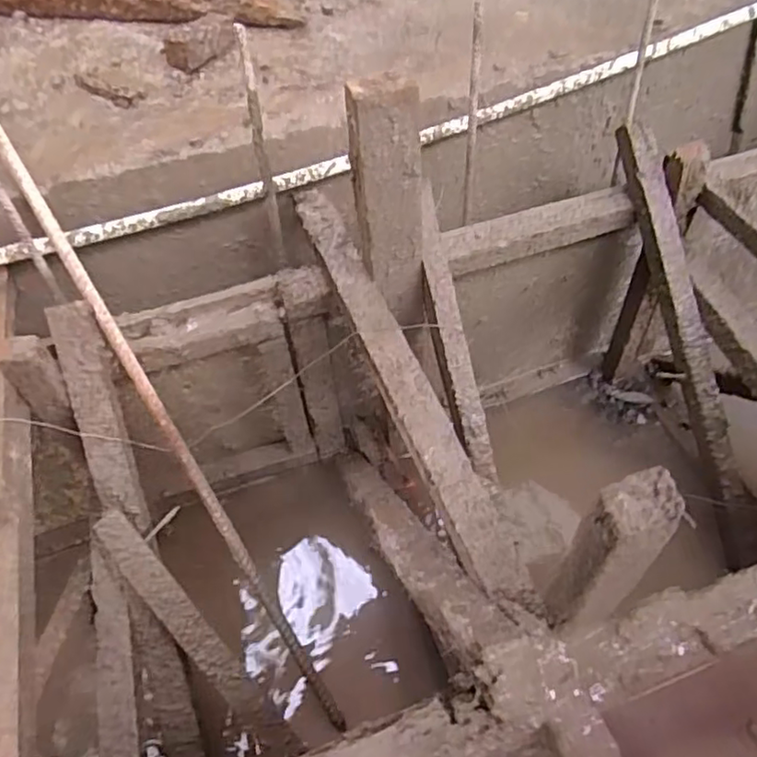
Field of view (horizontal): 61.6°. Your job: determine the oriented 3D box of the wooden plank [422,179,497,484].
[{"bbox_3d":[0.099,-0.057,0.857,0.040,0.022,0.399,-14,93,-9],"label":"wooden plank"}]

